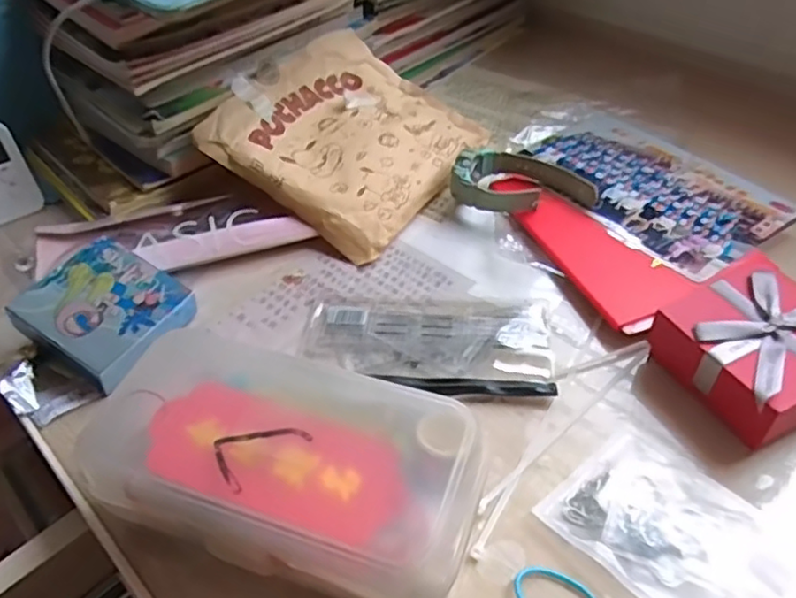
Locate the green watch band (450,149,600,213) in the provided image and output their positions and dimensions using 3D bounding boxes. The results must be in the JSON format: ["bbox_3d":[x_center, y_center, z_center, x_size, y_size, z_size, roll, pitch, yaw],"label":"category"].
[{"bbox_3d":[0.105,-0.108,0.544,0.115,0.035,0.068,3,46,8],"label":"green watch band"}]

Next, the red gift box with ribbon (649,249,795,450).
[{"bbox_3d":[0.220,0.030,0.398,0.096,0.050,0.097,-26,49,-19],"label":"red gift box with ribbon"}]

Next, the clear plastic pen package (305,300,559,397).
[{"bbox_3d":[0.021,0.030,0.447,0.167,0.009,0.081,0,46,5],"label":"clear plastic pen package"}]

